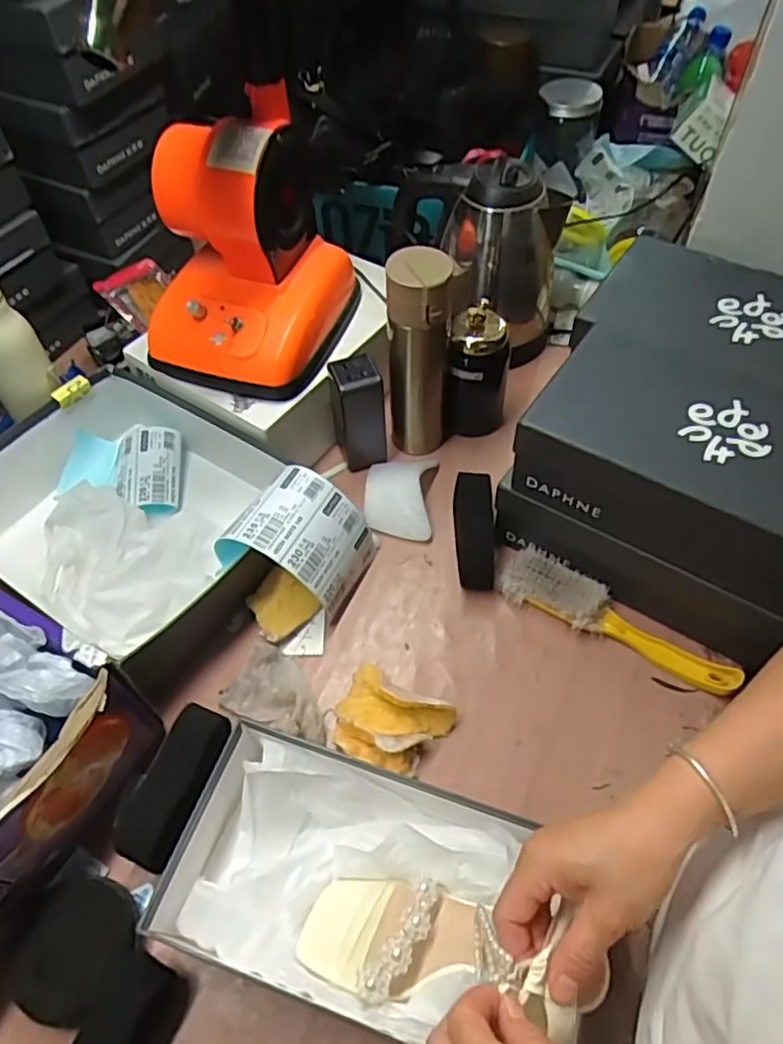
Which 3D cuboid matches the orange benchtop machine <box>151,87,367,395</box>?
[{"bbox_3d":[-0.152,-0.281,0.680,0.190,0.208,0.210,11,56,9],"label":"orange benchtop machine"}]

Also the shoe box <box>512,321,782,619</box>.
[{"bbox_3d":[0.279,-0.053,0.584,0.288,0.098,0.168,30,61,21],"label":"shoe box"}]

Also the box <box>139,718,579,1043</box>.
[{"bbox_3d":[-0.025,0.276,0.500,0.283,0.080,0.156,15,57,12],"label":"box"}]

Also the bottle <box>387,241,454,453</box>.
[{"bbox_3d":[0.028,-0.172,0.711,0.063,0.240,0.054,2,55,3],"label":"bottle"}]

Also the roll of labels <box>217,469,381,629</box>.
[{"bbox_3d":[-0.093,0.019,0.671,0.127,0.102,0.114,24,59,17],"label":"roll of labels"}]

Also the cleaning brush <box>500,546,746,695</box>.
[{"bbox_3d":[0.219,0.092,0.648,0.238,0.035,0.054,25,59,18],"label":"cleaning brush"}]

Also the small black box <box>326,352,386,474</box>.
[{"bbox_3d":[-0.037,-0.122,0.747,0.053,0.135,0.046,-13,56,-7],"label":"small black box"}]

